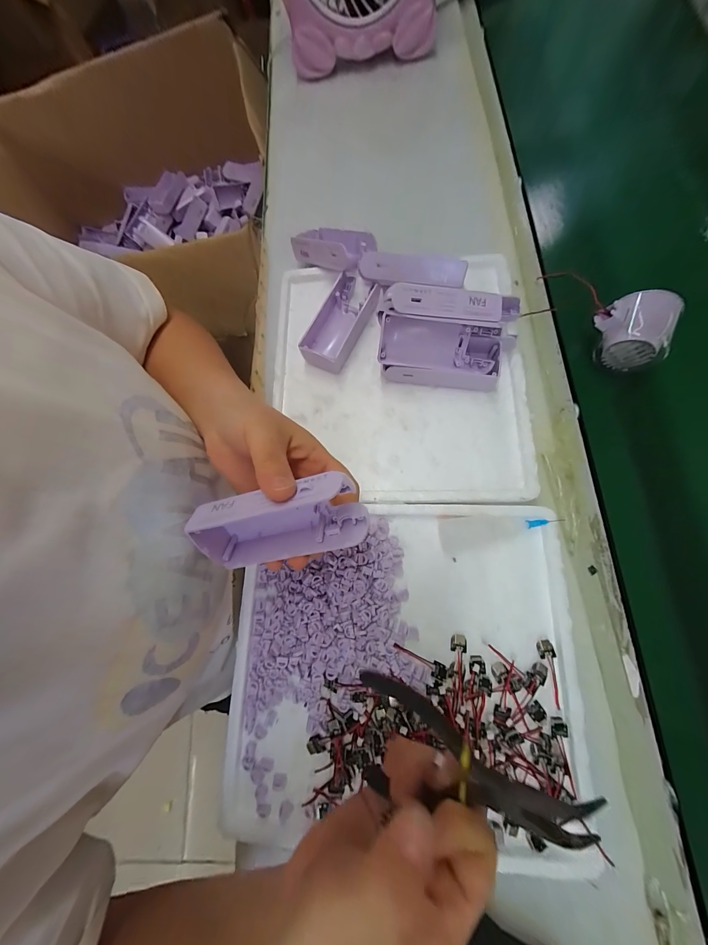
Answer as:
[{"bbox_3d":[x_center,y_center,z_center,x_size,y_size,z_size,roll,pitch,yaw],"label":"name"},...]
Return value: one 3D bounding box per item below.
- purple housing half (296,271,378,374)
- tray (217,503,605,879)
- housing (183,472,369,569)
[{"bbox_3d":[-0.017,-0.160,0.328,0.052,0.027,0.102,26,78,8],"label":"purple housing half"},{"bbox_3d":[0.034,0.151,0.248,0.271,0.018,0.243,0,76,5],"label":"tray"},{"bbox_3d":[-0.050,0.030,0.197,0.107,0.051,0.029,-14,41,15],"label":"housing"}]

